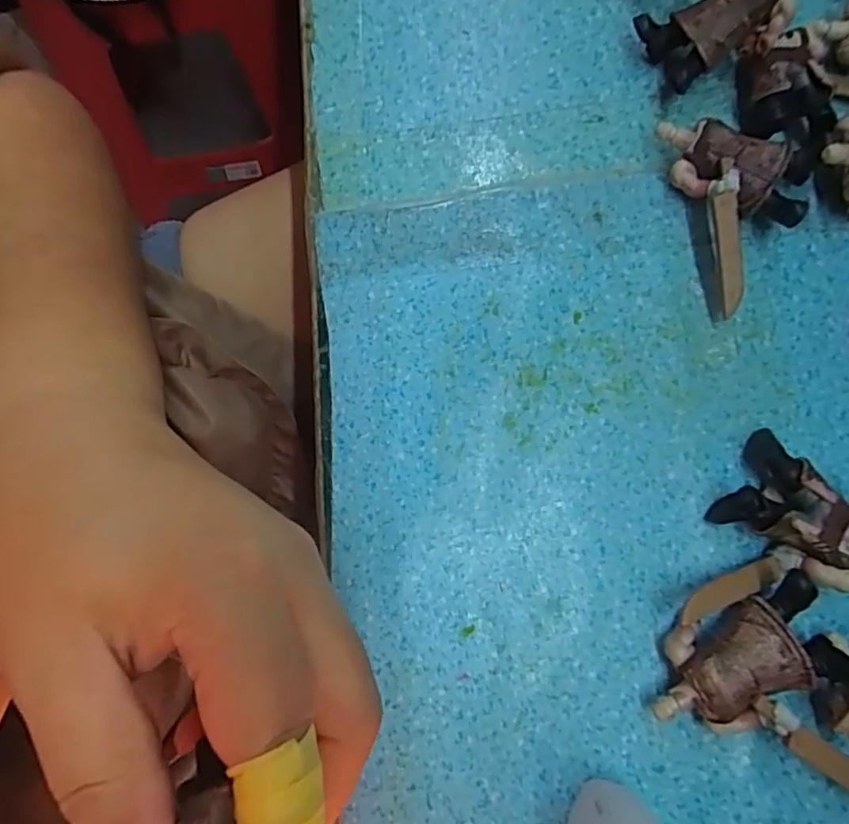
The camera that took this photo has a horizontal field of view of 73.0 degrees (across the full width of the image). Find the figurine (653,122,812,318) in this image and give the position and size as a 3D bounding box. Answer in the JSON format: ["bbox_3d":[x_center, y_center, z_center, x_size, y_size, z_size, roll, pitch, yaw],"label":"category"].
[{"bbox_3d":[0.119,-0.078,0.218,0.037,0.020,0.074,-17,78,-3],"label":"figurine"}]

